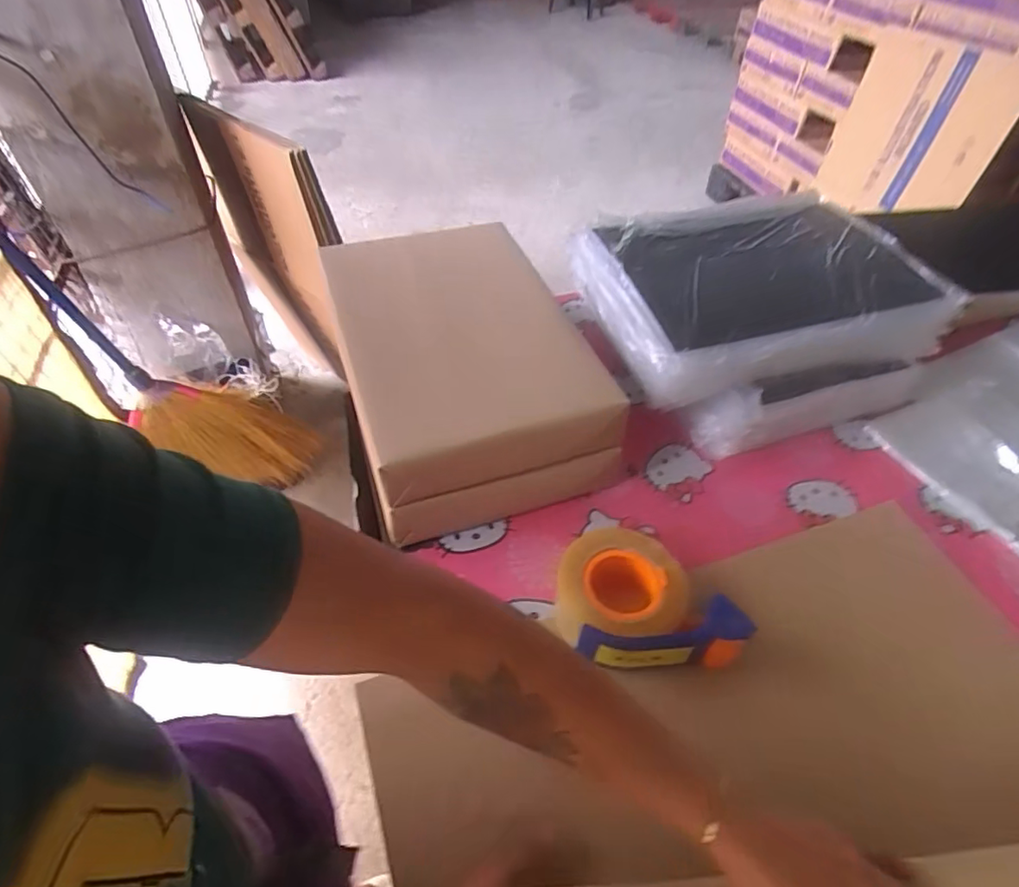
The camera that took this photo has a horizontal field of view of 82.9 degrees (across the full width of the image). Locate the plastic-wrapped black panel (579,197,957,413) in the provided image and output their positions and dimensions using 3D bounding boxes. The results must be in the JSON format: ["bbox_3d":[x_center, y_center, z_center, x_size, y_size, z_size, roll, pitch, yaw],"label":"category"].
[{"bbox_3d":[0.327,-0.214,0.775,0.421,0.073,0.304,-13,50,-13],"label":"plastic-wrapped black panel"}]

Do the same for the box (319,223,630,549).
[{"bbox_3d":[-0.062,-0.111,0.720,0.286,0.141,0.435,-14,50,-14],"label":"box"}]

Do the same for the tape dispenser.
[{"bbox_3d":[0.123,0.144,0.548,0.160,0.068,0.126,-4,48,-5],"label":"tape dispenser"}]

